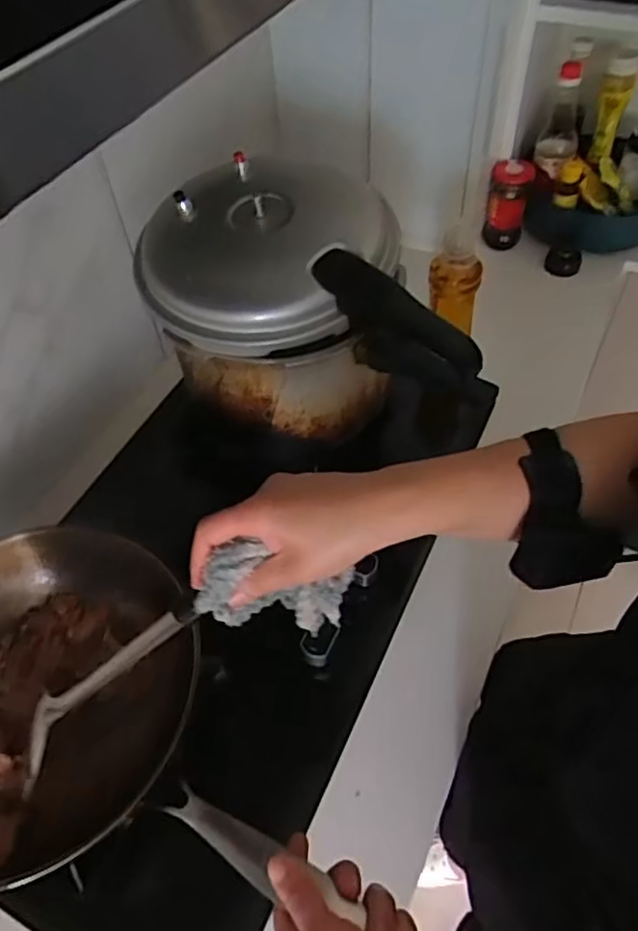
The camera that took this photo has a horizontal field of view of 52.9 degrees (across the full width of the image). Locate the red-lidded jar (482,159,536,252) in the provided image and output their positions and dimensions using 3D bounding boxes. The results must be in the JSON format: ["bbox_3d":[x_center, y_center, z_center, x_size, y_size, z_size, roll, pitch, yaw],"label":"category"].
[{"bbox_3d":[0.337,-0.466,1.155,0.072,0.135,0.078,9,53,9],"label":"red-lidded jar"}]

